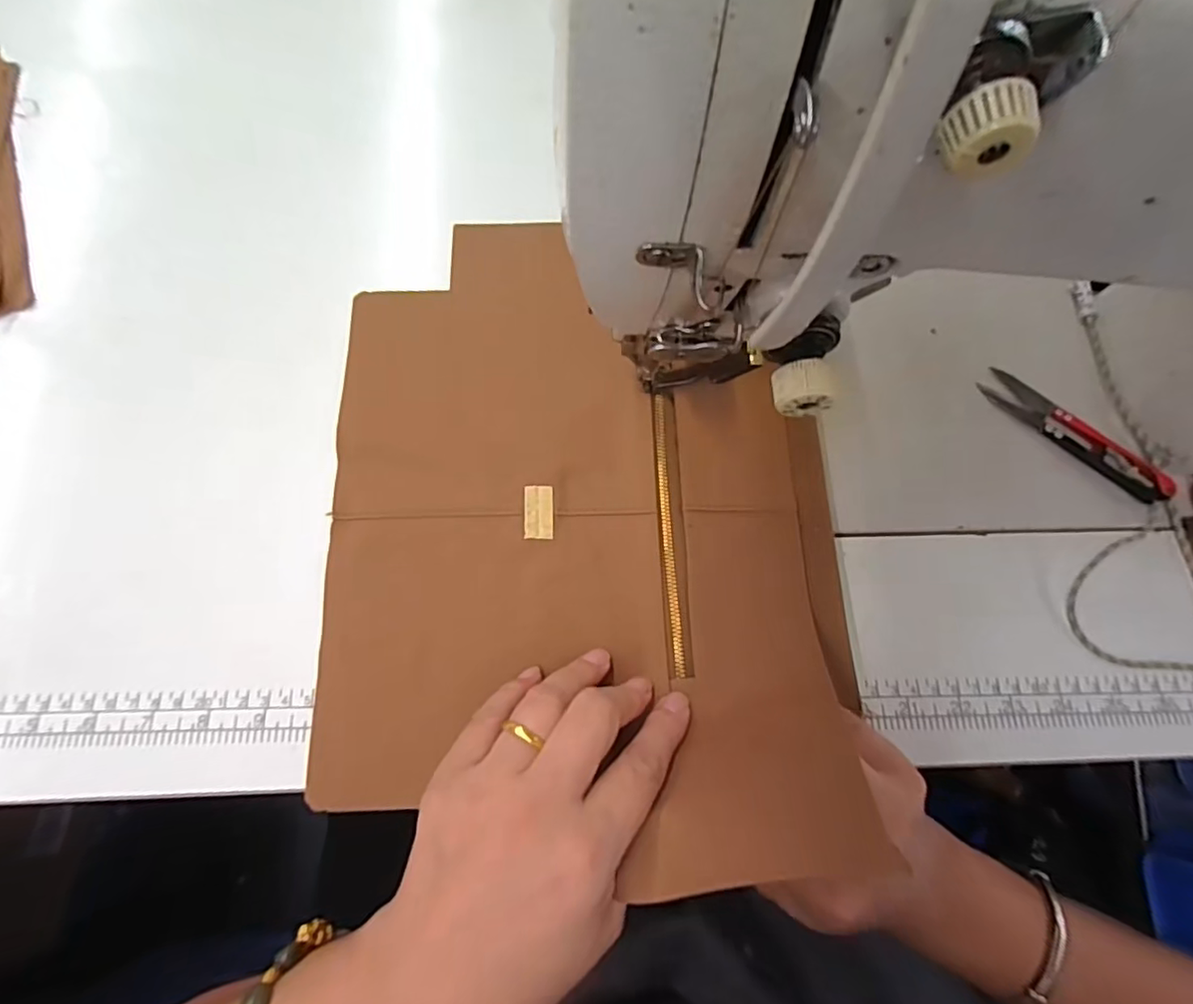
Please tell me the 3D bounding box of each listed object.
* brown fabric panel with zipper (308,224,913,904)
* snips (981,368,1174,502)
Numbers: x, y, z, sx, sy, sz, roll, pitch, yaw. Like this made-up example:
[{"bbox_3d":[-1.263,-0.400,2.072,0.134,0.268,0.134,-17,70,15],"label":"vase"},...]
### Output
[{"bbox_3d":[-0.007,-0.002,0.277,0.247,0.060,0.318,-1,76,-2],"label":"brown fabric panel with zipper"},{"bbox_3d":[0.265,-0.038,0.316,0.106,0.009,0.024,37,77,7],"label":"snips"}]

